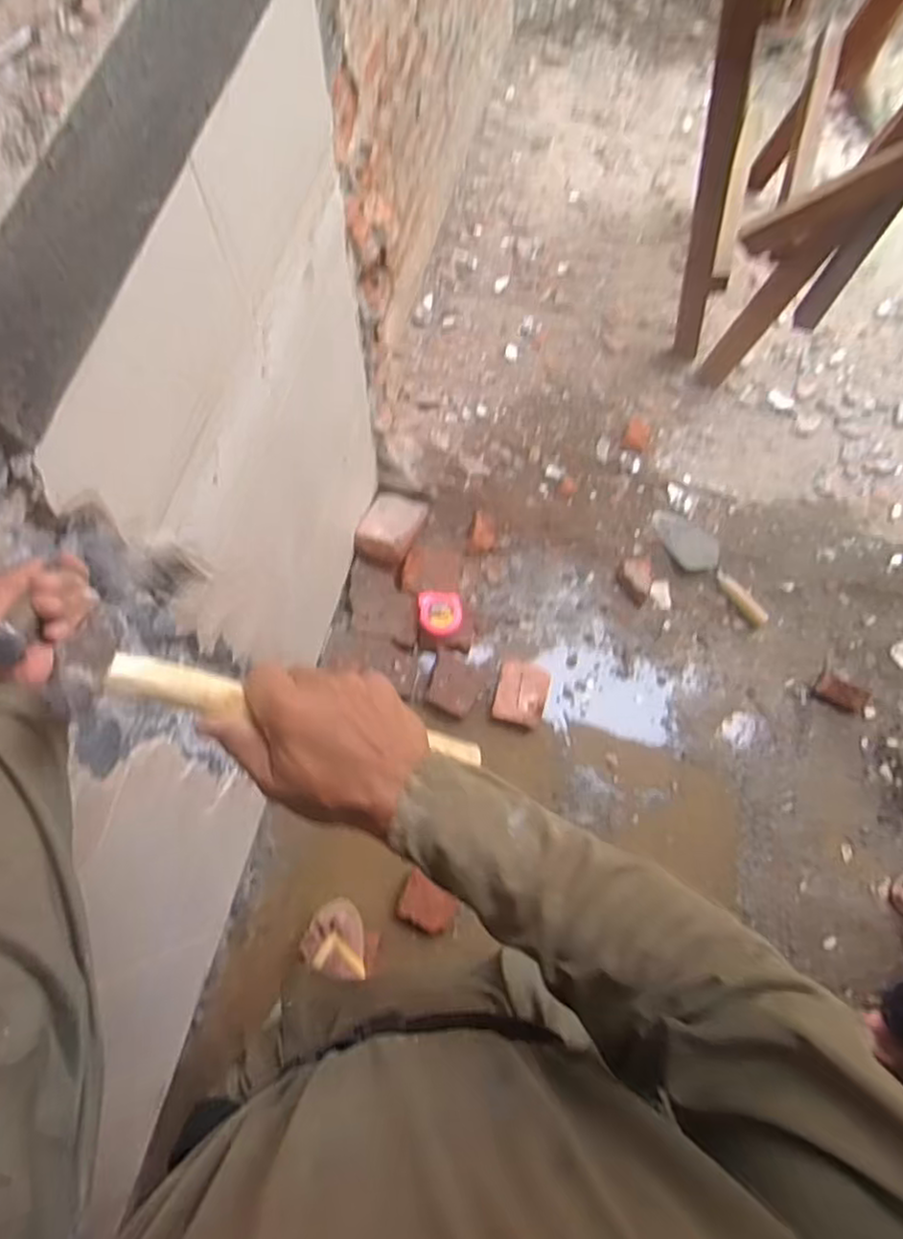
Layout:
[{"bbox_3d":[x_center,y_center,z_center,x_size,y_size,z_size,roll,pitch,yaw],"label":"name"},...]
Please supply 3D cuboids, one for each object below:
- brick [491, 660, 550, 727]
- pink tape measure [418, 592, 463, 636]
[{"bbox_3d":[0.143,0.151,1.438,0.107,0.047,0.126,14,73,2],"label":"brick"},{"bbox_3d":[-0.021,-0.011,1.445,0.088,0.050,0.095,-6,76,-2],"label":"pink tape measure"}]

